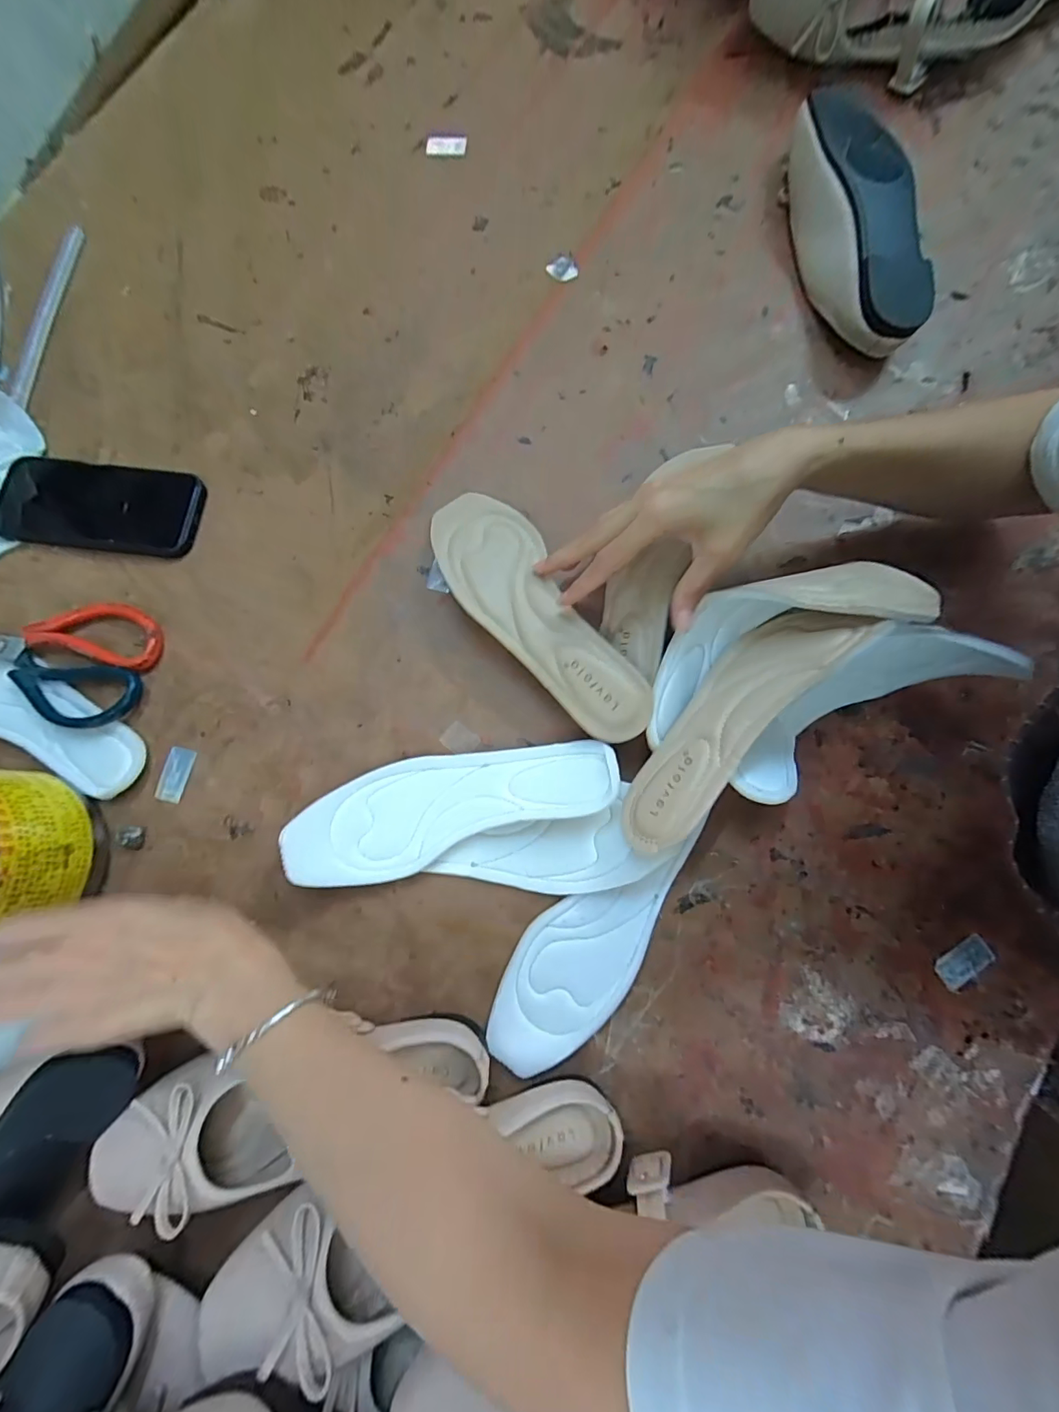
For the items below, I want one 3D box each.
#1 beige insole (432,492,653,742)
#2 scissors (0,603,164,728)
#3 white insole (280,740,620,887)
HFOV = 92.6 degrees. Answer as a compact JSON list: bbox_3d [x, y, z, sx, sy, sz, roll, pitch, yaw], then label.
[{"bbox_3d":[0.000,-0.074,0.379,0.073,0.021,0.234,-35,74,-8],"label":"beige insole"},{"bbox_3d":[-0.389,-0.049,0.404,0.179,0.013,0.099,18,80,5],"label":"scissors"},{"bbox_3d":[-0.054,0.071,0.363,0.227,0.039,0.075,-13,79,0],"label":"white insole"}]

